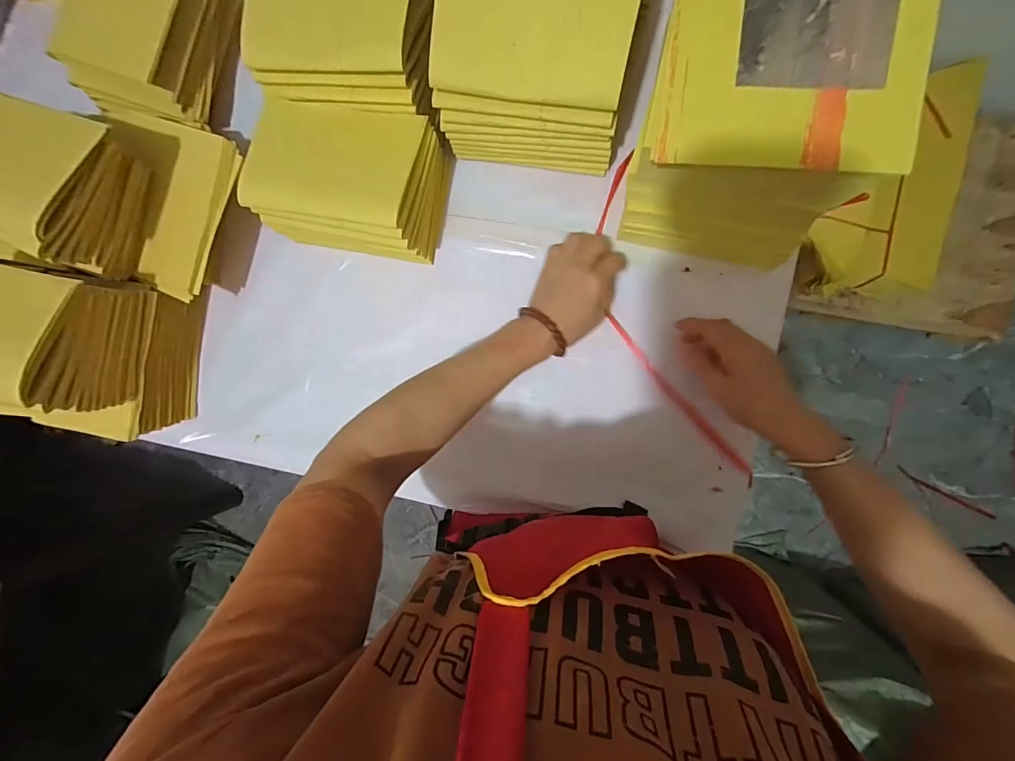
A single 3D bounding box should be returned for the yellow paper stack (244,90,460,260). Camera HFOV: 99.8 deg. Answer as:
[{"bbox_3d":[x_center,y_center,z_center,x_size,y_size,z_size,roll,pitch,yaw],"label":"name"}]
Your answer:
[{"bbox_3d":[-0.156,-0.200,0.438,0.167,0.096,0.128,13,94,8],"label":"yellow paper stack"}]

